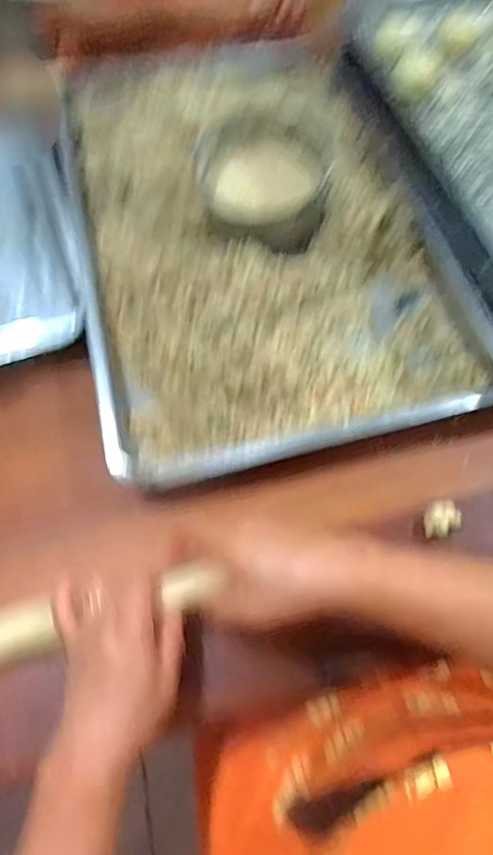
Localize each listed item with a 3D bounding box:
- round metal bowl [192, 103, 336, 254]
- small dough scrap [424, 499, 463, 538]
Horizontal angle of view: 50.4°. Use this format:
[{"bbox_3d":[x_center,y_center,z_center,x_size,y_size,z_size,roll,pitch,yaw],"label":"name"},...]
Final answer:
[{"bbox_3d":[0.015,-0.263,0.554,0.140,0.059,0.151,0,64,0],"label":"round metal bowl"},{"bbox_3d":[0.177,0.084,0.480,0.035,0.024,0.030,-30,71,-12],"label":"small dough scrap"}]

